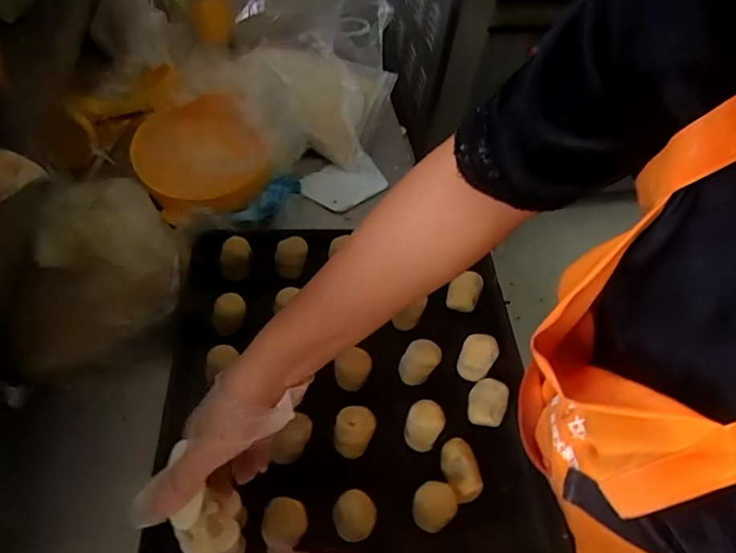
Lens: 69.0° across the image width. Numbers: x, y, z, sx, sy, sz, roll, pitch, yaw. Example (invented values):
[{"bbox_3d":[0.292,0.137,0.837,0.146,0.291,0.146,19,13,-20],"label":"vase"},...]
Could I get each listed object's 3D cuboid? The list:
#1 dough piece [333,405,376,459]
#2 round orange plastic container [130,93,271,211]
[{"bbox_3d":[-0.016,0.169,0.572,0.040,0.061,0.038,4,51,-4],"label":"dough piece"},{"bbox_3d":[-0.249,-0.174,0.807,0.181,0.080,0.181,2,69,-4],"label":"round orange plastic container"}]

